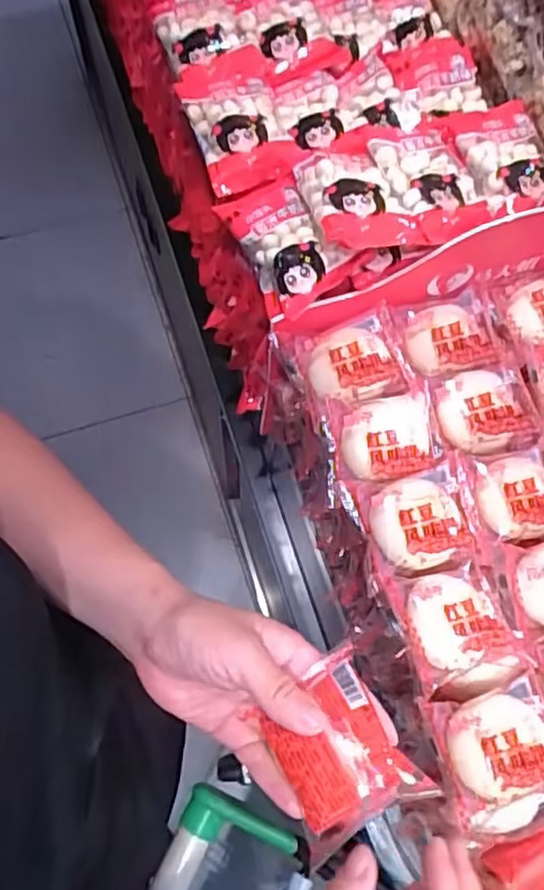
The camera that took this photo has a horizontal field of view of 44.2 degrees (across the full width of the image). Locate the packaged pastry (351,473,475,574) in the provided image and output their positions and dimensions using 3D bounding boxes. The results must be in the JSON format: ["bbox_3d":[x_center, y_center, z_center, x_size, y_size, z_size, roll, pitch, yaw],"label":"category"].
[{"bbox_3d":[0.094,0.048,0.428,0.067,0.019,0.063,-8,70,-5],"label":"packaged pastry"}]

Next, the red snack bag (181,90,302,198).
[{"bbox_3d":[-0.023,-0.235,0.513,0.065,0.026,0.088,-16,71,-8],"label":"red snack bag"}]

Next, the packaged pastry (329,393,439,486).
[{"bbox_3d":[0.076,-0.004,0.457,0.068,0.031,0.057,-13,70,-6],"label":"packaged pastry"}]

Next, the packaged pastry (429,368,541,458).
[{"bbox_3d":[0.155,-0.025,0.487,0.070,0.029,0.062,-8,70,-5],"label":"packaged pastry"}]

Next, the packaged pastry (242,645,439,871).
[{"bbox_3d":[0.035,0.161,0.357,0.067,0.028,0.082,-25,72,-11],"label":"packaged pastry"}]

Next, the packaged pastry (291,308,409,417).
[{"bbox_3d":[0.059,-0.058,0.481,0.074,0.037,0.064,-19,71,-8],"label":"packaged pastry"}]

